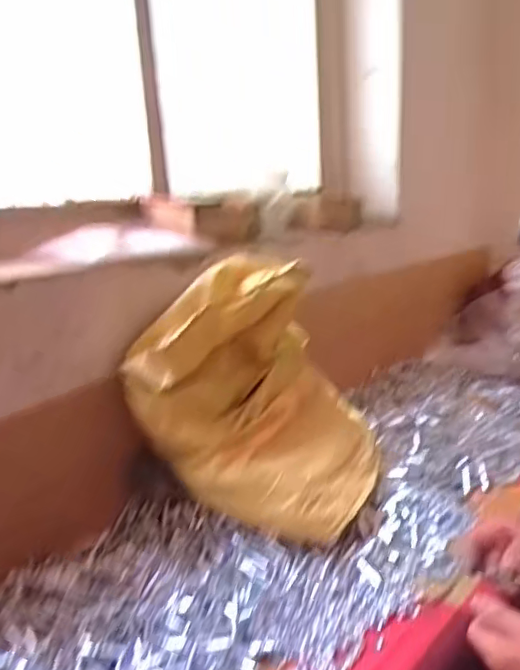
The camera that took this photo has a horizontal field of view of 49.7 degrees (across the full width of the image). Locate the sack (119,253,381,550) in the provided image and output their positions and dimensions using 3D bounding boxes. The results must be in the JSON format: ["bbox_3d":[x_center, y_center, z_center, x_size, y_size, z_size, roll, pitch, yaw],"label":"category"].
[{"bbox_3d":[0.012,0.074,0.874,0.324,0.321,0.332,1,14,13],"label":"sack"}]

